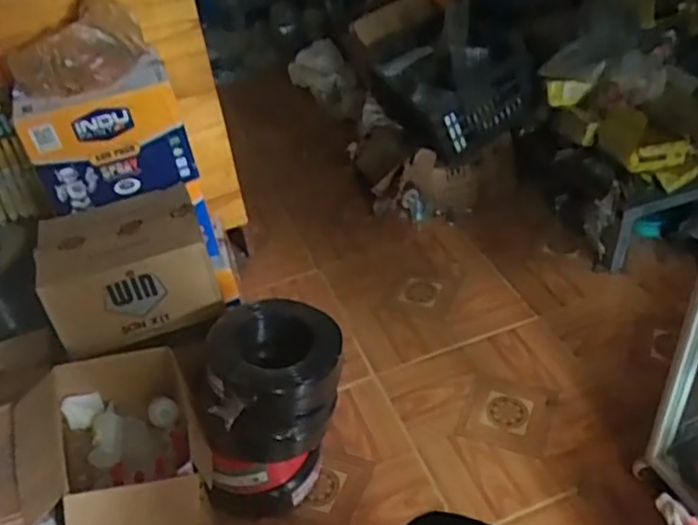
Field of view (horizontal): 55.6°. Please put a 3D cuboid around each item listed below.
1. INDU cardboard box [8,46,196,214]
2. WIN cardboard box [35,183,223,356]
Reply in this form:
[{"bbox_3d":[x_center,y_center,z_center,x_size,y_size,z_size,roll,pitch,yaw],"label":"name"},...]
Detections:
[{"bbox_3d":[-0.461,-0.239,1.265,0.282,0.202,0.127,-17,40,-11],"label":"INDU cardboard box"},{"bbox_3d":[-0.399,0.010,1.220,0.285,0.178,0.191,-15,40,-9],"label":"WIN cardboard box"}]

